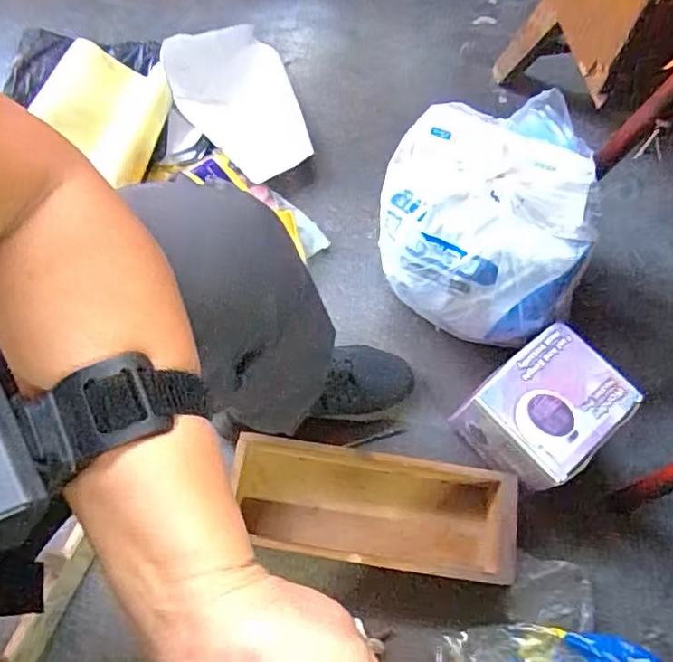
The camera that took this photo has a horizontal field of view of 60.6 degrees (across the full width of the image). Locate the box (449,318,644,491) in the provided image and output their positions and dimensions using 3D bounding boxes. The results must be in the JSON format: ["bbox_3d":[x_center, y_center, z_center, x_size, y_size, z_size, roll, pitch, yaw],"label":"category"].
[{"bbox_3d":[0.229,0.094,0.659,0.142,0.127,0.121,-41,75,-16],"label":"box"}]

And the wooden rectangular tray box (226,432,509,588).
[{"bbox_3d":[0.043,0.204,0.652,0.294,0.081,0.120,7,68,1],"label":"wooden rectangular tray box"}]

